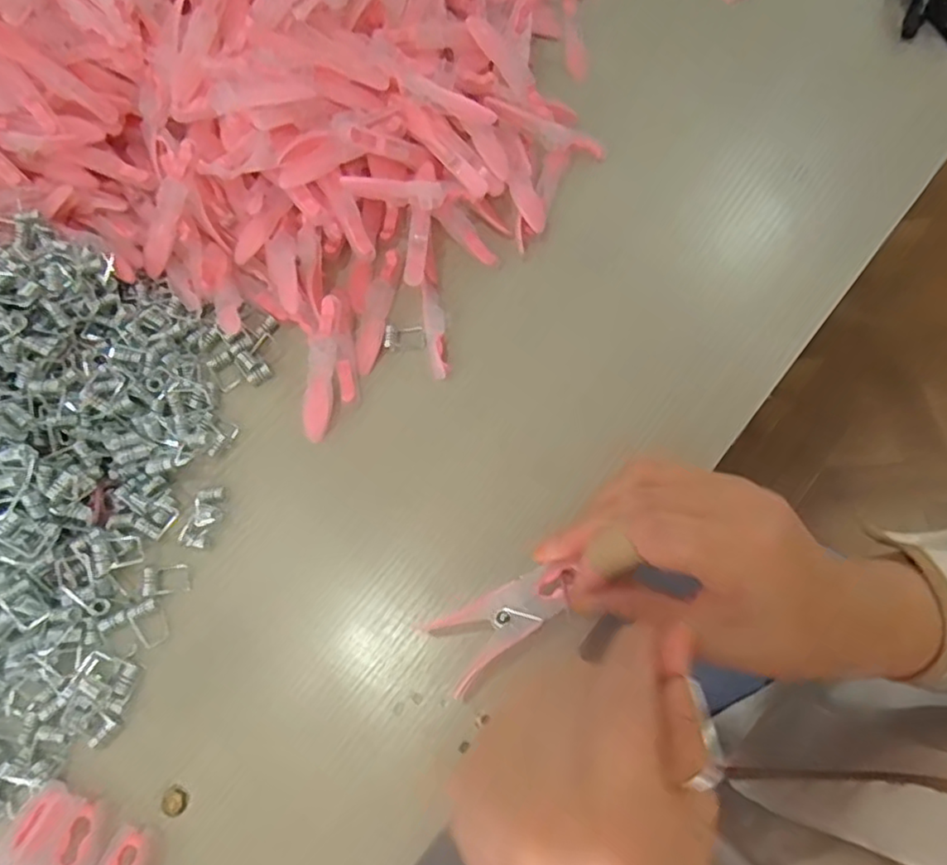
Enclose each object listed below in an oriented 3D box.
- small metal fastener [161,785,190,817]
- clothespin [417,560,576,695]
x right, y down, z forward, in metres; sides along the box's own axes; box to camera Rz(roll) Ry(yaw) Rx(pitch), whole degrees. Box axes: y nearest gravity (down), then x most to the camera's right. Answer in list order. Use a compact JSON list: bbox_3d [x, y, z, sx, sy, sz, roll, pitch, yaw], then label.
[{"bbox_3d":[-0.130,0.159,0.271,0.011,0.004,0.011,-19,68,-5],"label":"small metal fastener"},{"bbox_3d":[0.013,0.079,0.269,0.068,0.014,0.029,-35,70,3],"label":"clothespin"}]

